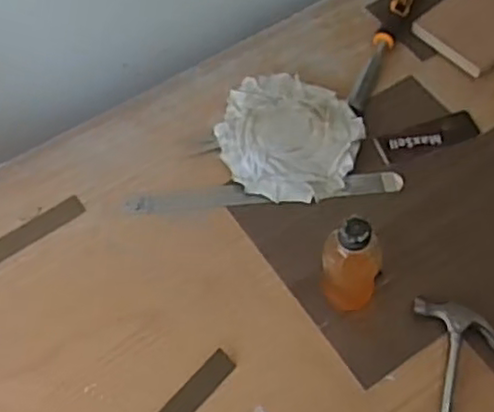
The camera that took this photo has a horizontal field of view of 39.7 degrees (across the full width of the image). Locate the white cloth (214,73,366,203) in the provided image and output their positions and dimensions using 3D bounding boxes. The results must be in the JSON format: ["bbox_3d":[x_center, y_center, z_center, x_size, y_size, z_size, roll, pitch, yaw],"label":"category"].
[{"bbox_3d":[0.054,-0.089,0.860,0.170,0.027,0.177,20,63,11],"label":"white cloth"}]

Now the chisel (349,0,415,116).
[{"bbox_3d":[0.194,-0.234,0.944,0.033,0.025,0.271,20,63,11],"label":"chisel"}]

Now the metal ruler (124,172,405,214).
[{"bbox_3d":[0.023,-0.015,0.833,0.335,0.009,0.029,-6,73,-4],"label":"metal ruler"}]

